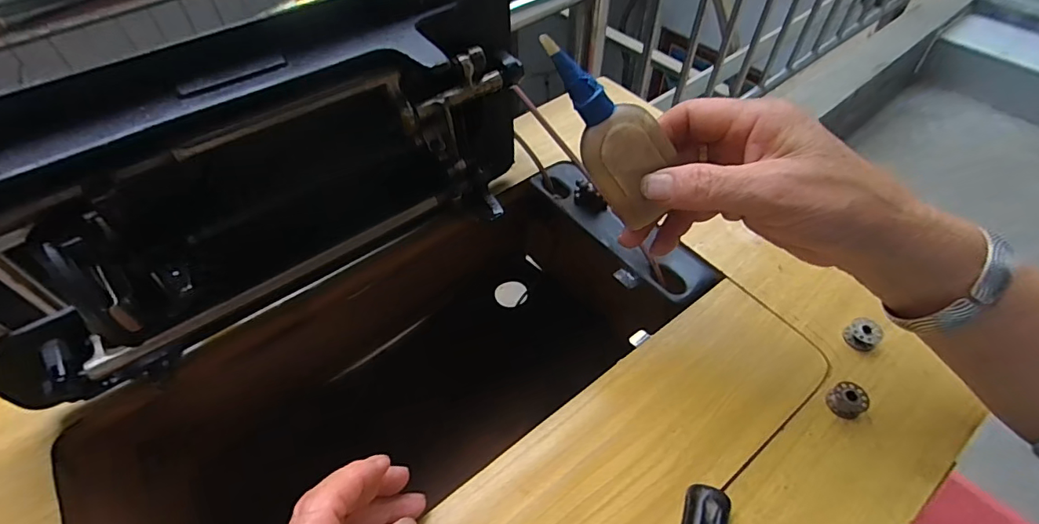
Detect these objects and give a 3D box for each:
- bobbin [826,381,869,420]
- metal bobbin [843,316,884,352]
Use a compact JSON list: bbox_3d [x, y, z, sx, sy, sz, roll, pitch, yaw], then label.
[{"bbox_3d":[0.208,0.087,0.313,0.022,0.012,0.020,0,51,1],"label":"bobbin"},{"bbox_3d":[0.238,0.050,0.343,0.018,0.015,0.020,-29,56,-21],"label":"metal bobbin"}]

